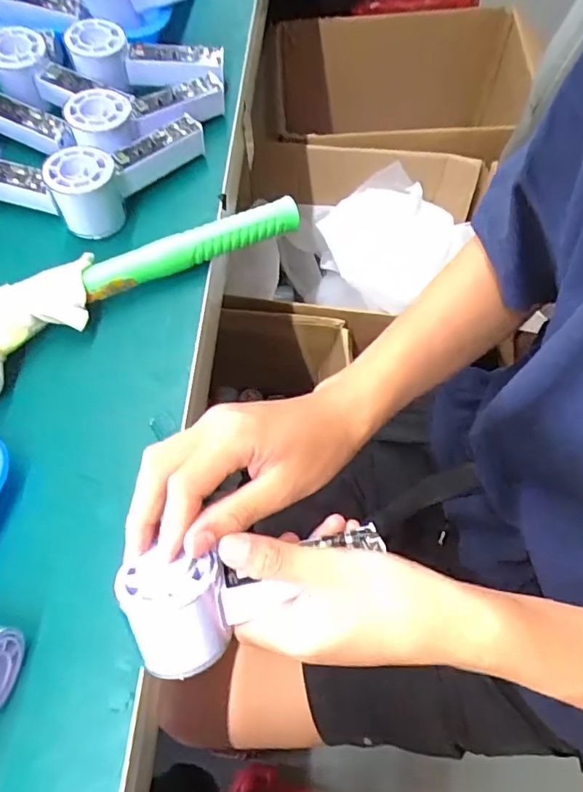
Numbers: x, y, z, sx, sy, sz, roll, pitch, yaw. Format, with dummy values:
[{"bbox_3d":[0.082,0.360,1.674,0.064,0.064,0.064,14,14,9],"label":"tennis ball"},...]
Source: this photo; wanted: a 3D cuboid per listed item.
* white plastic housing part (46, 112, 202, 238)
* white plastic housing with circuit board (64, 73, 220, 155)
[{"bbox_3d":[-0.149,-0.213,0.459,0.055,0.048,0.155,36,73,16],"label":"white plastic housing part"},{"bbox_3d":[-0.134,-0.272,0.484,0.150,0.034,0.052,-30,68,-24],"label":"white plastic housing with circuit board"}]

